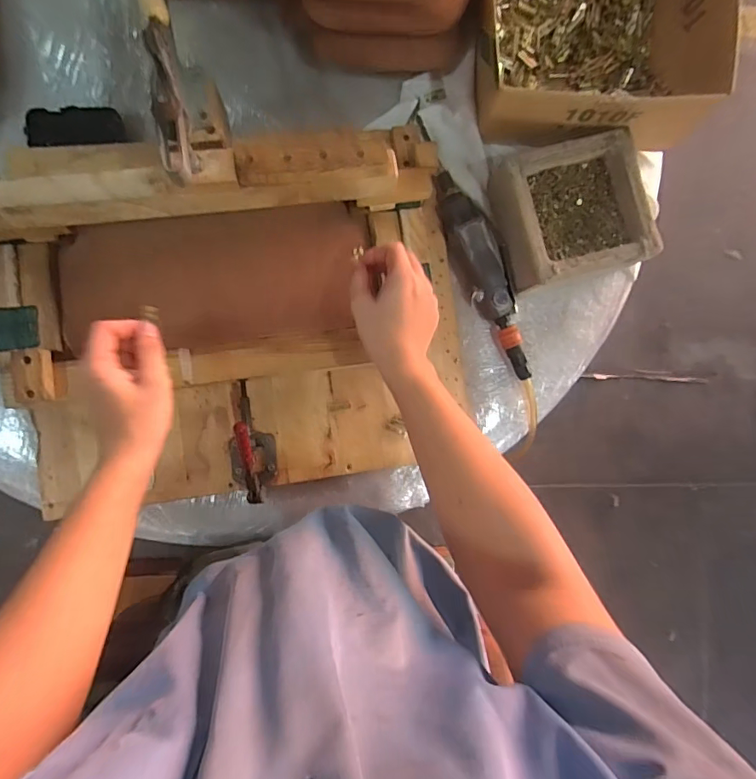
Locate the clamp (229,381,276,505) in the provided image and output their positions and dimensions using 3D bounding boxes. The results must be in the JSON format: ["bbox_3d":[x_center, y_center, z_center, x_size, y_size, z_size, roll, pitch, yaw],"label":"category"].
[{"bbox_3d":[-0.152,0.063,0.562,0.055,0.069,0.143,0,89,-6],"label":"clamp"}]

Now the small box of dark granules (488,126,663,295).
[{"bbox_3d":[0.253,-0.226,0.627,0.182,0.065,0.175,-15,90,-6],"label":"small box of dark granules"}]

